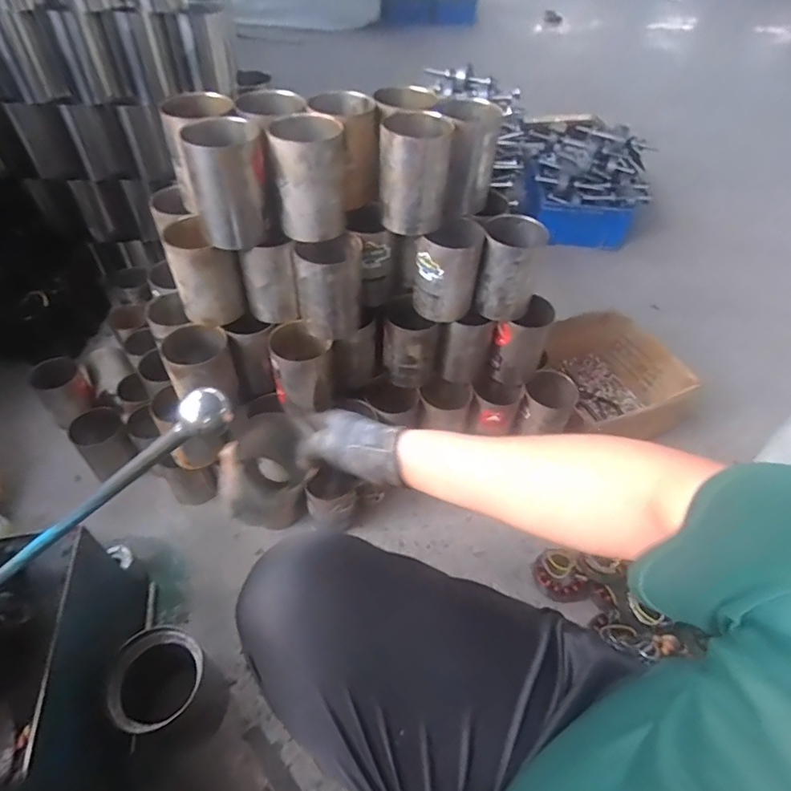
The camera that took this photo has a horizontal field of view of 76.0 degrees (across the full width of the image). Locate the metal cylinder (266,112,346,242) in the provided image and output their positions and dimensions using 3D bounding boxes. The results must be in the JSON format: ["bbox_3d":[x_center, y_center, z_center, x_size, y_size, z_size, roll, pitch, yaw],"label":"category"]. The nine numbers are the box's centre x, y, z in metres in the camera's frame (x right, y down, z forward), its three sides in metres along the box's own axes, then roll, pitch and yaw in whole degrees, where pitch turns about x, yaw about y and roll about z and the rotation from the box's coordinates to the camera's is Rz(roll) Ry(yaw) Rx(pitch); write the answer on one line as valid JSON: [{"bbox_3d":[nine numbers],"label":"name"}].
[{"bbox_3d":[-0.112,-0.285,0.667,0.090,0.127,0.088,-2,49,-5],"label":"metal cylinder"}]

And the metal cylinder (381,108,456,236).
[{"bbox_3d":[0.028,-0.302,0.689,0.086,0.132,0.091,9,49,4],"label":"metal cylinder"}]

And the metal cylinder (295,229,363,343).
[{"bbox_3d":[-0.094,-0.155,0.733,0.089,0.127,0.077,-2,49,-5],"label":"metal cylinder"}]

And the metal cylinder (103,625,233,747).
[{"bbox_3d":[-0.310,0.406,0.697,0.125,0.138,0.119,12,49,7],"label":"metal cylinder"}]

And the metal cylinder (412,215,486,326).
[{"bbox_3d":[0.077,-0.190,0.770,0.094,0.124,0.091,5,48,1],"label":"metal cylinder"}]

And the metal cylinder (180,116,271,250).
[{"bbox_3d":[-0.214,-0.273,0.656,0.091,0.131,0.076,-16,51,-17],"label":"metal cylinder"}]

